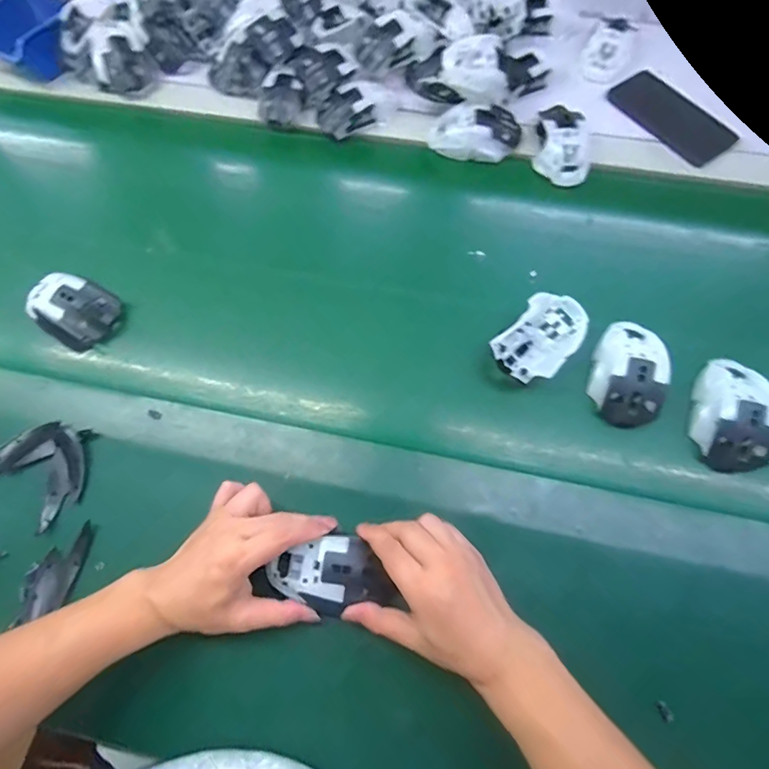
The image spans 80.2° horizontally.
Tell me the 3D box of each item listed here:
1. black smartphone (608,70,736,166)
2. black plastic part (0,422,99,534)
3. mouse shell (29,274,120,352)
[{"bbox_3d":[0.372,-0.348,0.590,0.076,0.007,0.156,-36,72,-11],"label":"black smartphone"},{"bbox_3d":[-0.335,0.080,0.456,0.092,0.015,0.091,35,74,14],"label":"black plastic part"},{"bbox_3d":[-0.344,-0.083,0.510,0.081,0.041,0.072,30,73,12],"label":"mouse shell"}]

